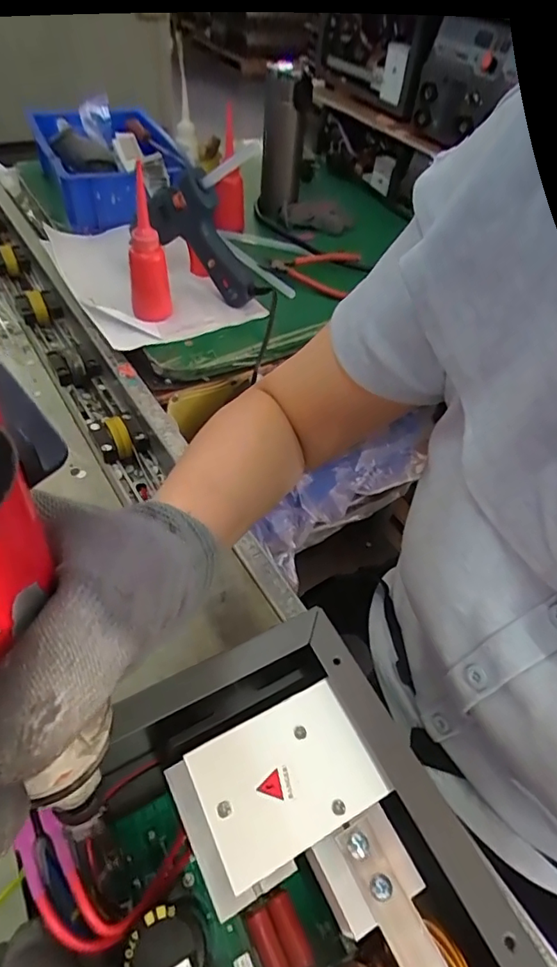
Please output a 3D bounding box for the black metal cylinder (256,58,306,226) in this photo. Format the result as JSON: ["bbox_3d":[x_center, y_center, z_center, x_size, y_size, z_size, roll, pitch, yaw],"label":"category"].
[{"bbox_3d":[0.005,-0.512,0.769,0.061,0.182,0.066,5,49,-2],"label":"black metal cylinder"}]

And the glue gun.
[{"bbox_3d":[-0.088,-0.296,0.625,0.148,0.135,0.035,28,52,17],"label":"glue gun"}]

